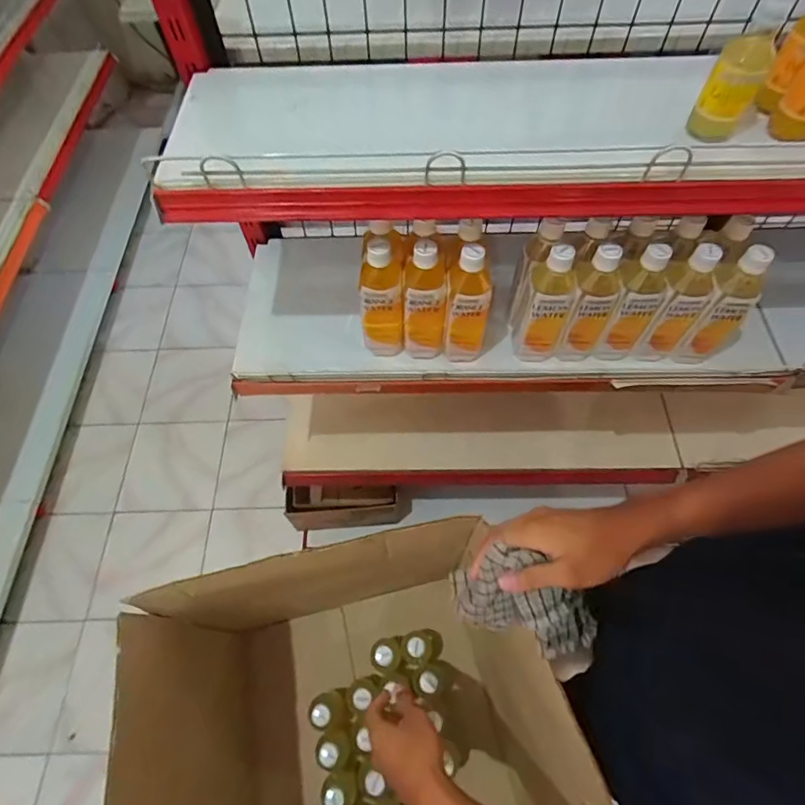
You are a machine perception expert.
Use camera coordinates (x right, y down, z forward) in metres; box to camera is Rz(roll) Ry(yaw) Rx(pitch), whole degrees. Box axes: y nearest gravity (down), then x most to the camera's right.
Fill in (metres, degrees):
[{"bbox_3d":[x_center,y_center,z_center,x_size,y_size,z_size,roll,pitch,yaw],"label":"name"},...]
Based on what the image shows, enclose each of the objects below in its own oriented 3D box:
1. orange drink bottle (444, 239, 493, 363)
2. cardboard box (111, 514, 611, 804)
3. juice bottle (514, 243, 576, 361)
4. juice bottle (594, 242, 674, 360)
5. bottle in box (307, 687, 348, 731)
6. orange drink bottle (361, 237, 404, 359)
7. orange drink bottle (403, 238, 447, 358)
[{"bbox_3d":[0.093,-0.142,0.697,0.060,0.198,0.068,3,62,3],"label":"orange drink bottle"},{"bbox_3d":[-0.047,0.443,0.661,0.425,0.490,0.383,-13,62,-6],"label":"cardboard box"},{"bbox_3d":[0.204,-0.137,0.688,0.062,0.202,0.055,2,61,2],"label":"juice bottle"},{"bbox_3d":[0.329,-0.133,0.685,0.063,0.198,0.058,29,66,16],"label":"juice bottle"},{"bbox_3d":[-0.122,0.495,0.778,0.058,0.126,0.053,-1,61,1],"label":"bottle in box"},{"bbox_3d":[-0.030,-0.154,0.706,0.061,0.199,0.067,-2,61,0],"label":"orange drink bottle"},{"bbox_3d":[0.031,-0.143,0.699,0.058,0.205,0.057,-1,61,1],"label":"orange drink bottle"}]

